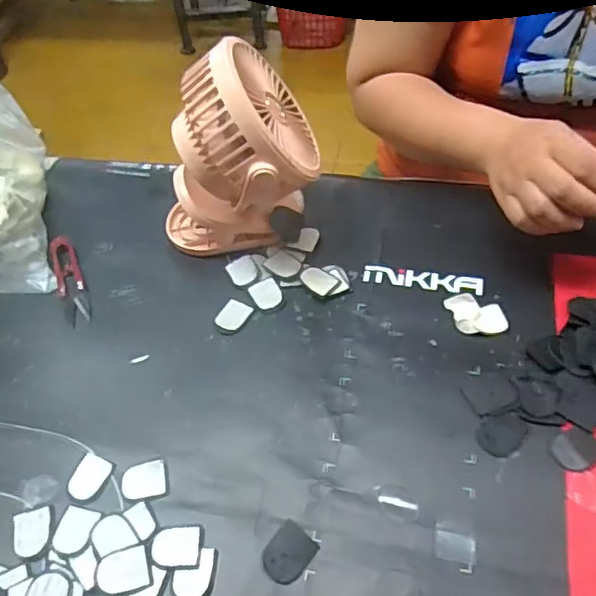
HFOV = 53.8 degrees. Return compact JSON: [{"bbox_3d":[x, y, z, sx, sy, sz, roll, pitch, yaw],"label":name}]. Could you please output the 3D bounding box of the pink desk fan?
[{"bbox_3d":[-0.055,-0.121,0.495,0.140,0.163,0.119,-8,53,-2],"label":"pink desk fan"}]

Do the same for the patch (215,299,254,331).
[{"bbox_3d":[-0.055,0.014,0.495,0.024,0.004,0.028,23,59,20],"label":"patch"}]

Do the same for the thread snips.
[{"bbox_3d":[-0.205,-0.019,0.526,0.024,0.009,0.101,-19,55,-10],"label":"thread snips"}]

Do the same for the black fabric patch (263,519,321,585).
[{"bbox_3d":[-0.006,0.164,0.377,0.028,0.004,0.034,32,62,25],"label":"black fabric patch"}]

